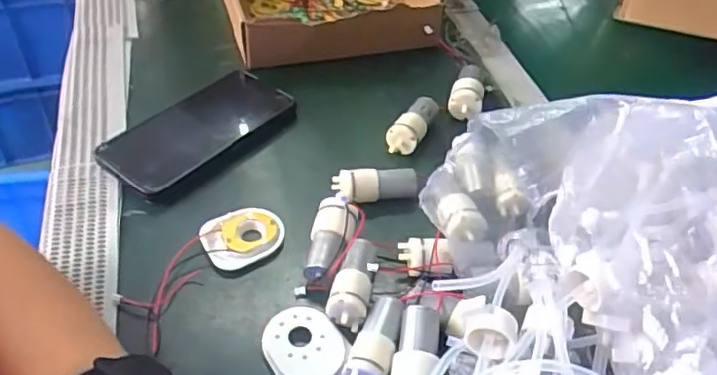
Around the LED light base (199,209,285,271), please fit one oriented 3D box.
[{"bbox_3d":[-0.085,0.037,0.451,0.057,0.009,0.046,-19,49,-22],"label":"LED light base"}]

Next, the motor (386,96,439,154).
[{"bbox_3d":[0.049,-0.057,0.540,0.028,0.028,0.060,21,47,16],"label":"motor"}]

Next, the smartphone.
[{"bbox_3d":[-0.136,-0.052,0.520,0.075,0.012,0.161,29,45,23],"label":"smartphone"}]

